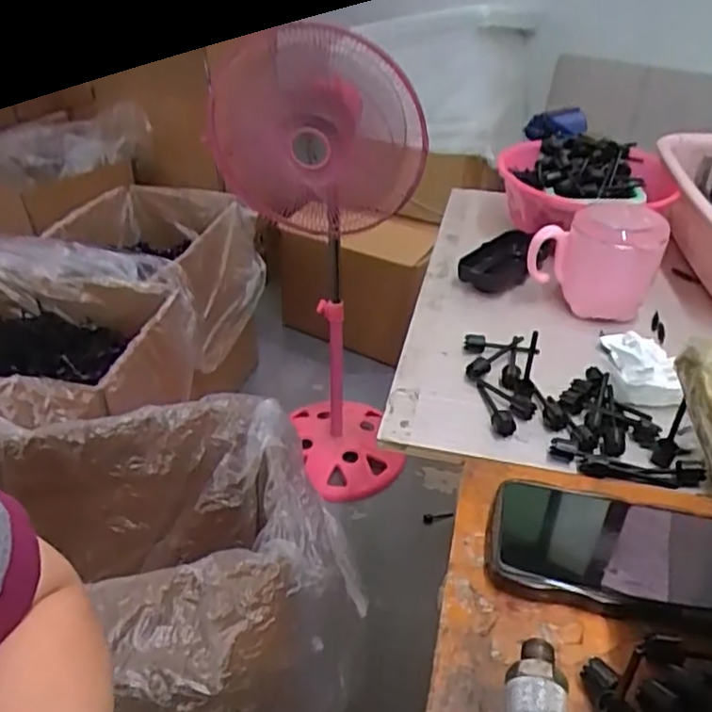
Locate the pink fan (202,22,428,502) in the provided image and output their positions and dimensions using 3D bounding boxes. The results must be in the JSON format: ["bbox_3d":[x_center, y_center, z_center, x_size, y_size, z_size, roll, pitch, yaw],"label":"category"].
[{"bbox_3d":[-0.070,-0.131,1.229,0.340,0.851,0.258,-1,36,-3],"label":"pink fan"}]

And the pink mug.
[{"bbox_3d":[0.222,-0.099,0.617,0.106,0.090,0.089,15,38,18],"label":"pink mug"}]

